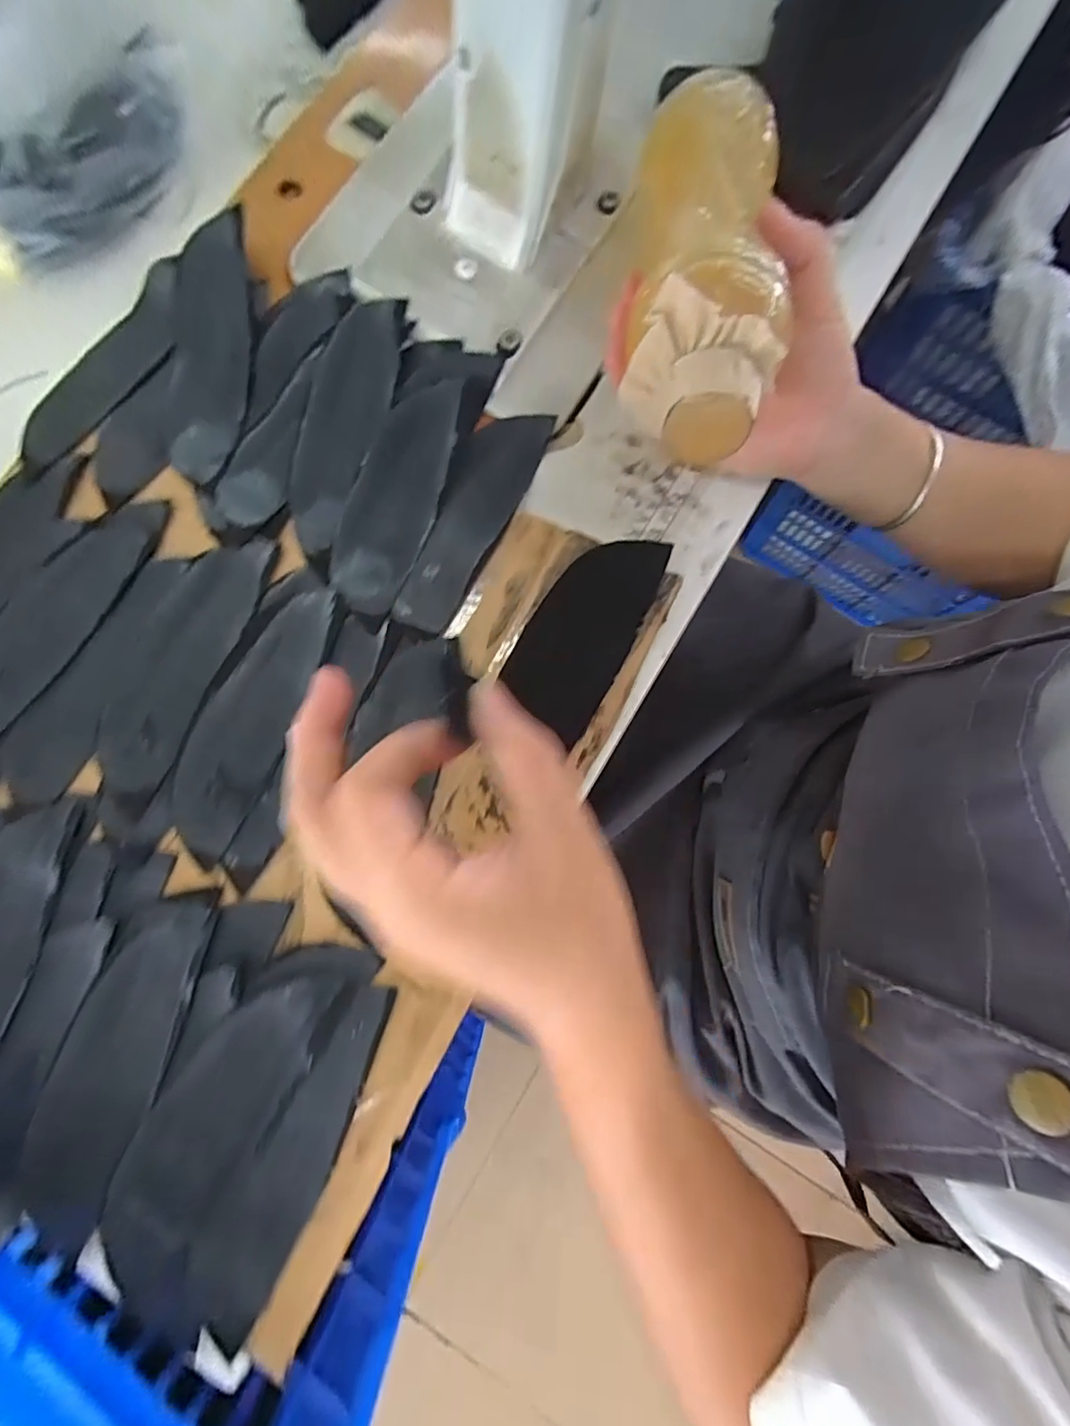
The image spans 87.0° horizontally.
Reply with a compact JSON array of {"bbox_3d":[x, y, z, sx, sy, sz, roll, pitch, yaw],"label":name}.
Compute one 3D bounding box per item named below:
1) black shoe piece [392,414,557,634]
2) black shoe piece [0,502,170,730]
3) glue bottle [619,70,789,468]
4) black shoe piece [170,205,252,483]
[{"bbox_3d":[-0.034,-0.107,0.306,0.042,0.006,0.138,22,80,5],"label":"black shoe piece"},{"bbox_3d":[-0.250,-0.051,0.292,0.046,0.009,0.151,32,81,7],"label":"black shoe piece"},{"bbox_3d":[0.079,-0.212,0.262,0.064,0.055,0.208,8,65,4],"label":"glue bottle"},{"bbox_3d":[-0.178,-0.195,0.307,0.043,0.011,0.133,6,93,4],"label":"black shoe piece"}]

